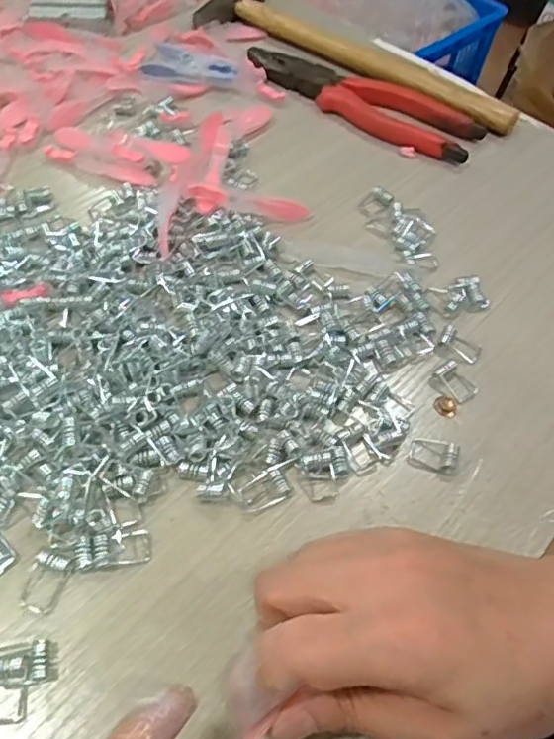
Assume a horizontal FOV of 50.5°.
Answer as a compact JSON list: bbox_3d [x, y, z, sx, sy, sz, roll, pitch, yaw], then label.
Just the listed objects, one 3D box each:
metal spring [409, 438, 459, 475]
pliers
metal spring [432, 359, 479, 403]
[{"bbox_3d":[0.075,0.039,0.278,0.022,0.009,0.015,22,58,11],"label":"metal spring"},{"bbox_3d":[0.060,-0.203,0.435,0.188,0.011,0.051,31,60,16],"label":"pliers"},{"bbox_3d":[0.093,0.006,0.304,0.015,0.004,0.023,-31,64,-22],"label":"metal spring"}]

